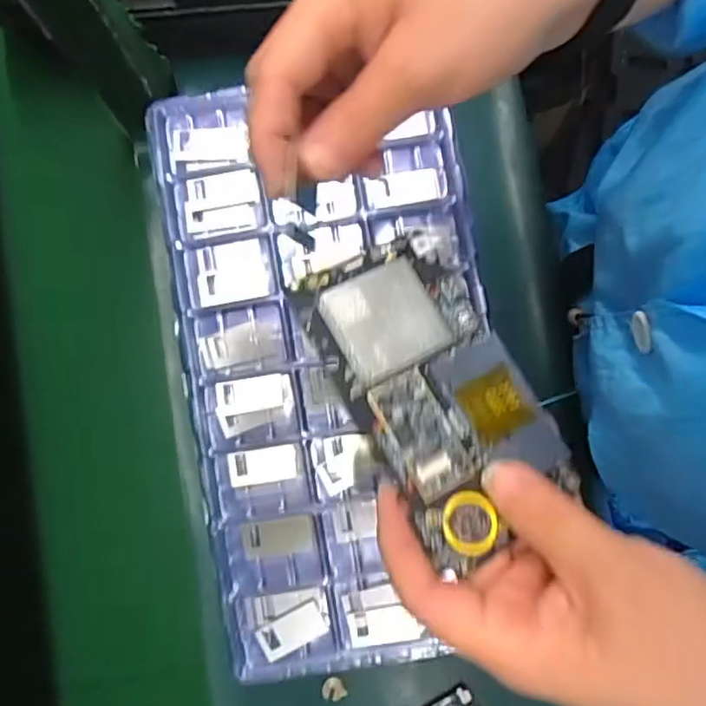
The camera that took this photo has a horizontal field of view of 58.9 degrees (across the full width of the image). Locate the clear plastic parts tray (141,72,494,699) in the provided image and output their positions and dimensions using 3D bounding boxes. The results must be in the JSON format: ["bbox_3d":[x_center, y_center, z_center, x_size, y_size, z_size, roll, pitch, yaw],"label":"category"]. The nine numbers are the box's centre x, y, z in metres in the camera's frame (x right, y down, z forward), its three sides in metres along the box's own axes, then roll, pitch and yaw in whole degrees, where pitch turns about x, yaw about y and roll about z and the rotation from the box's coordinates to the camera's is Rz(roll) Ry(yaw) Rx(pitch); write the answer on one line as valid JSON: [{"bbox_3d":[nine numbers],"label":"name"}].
[{"bbox_3d":[-0.010,0.004,0.415,0.202,0.017,0.379,-10,85,0],"label":"clear plastic parts tray"}]

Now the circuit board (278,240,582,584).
[{"bbox_3d":[0.032,0.012,0.241,0.065,0.015,0.122,-29,79,-5],"label":"circuit board"}]

